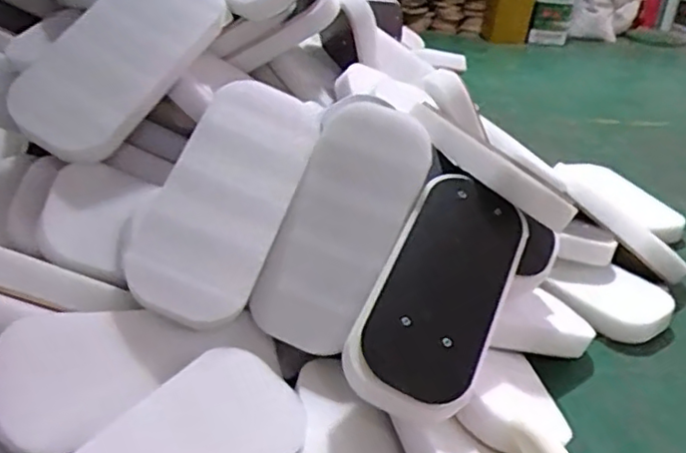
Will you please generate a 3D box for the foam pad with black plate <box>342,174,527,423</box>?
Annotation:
[{"bbox_3d":[0.162,0.097,1.062,0.199,0.045,0.438,26,57,7],"label":"foam pad with black plate"}]

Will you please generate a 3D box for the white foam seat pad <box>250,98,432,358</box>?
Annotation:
[{"bbox_3d":[-0.003,-0.010,1.105,0.189,0.437,0.044,27,-8,-4],"label":"white foam seat pad"}]

